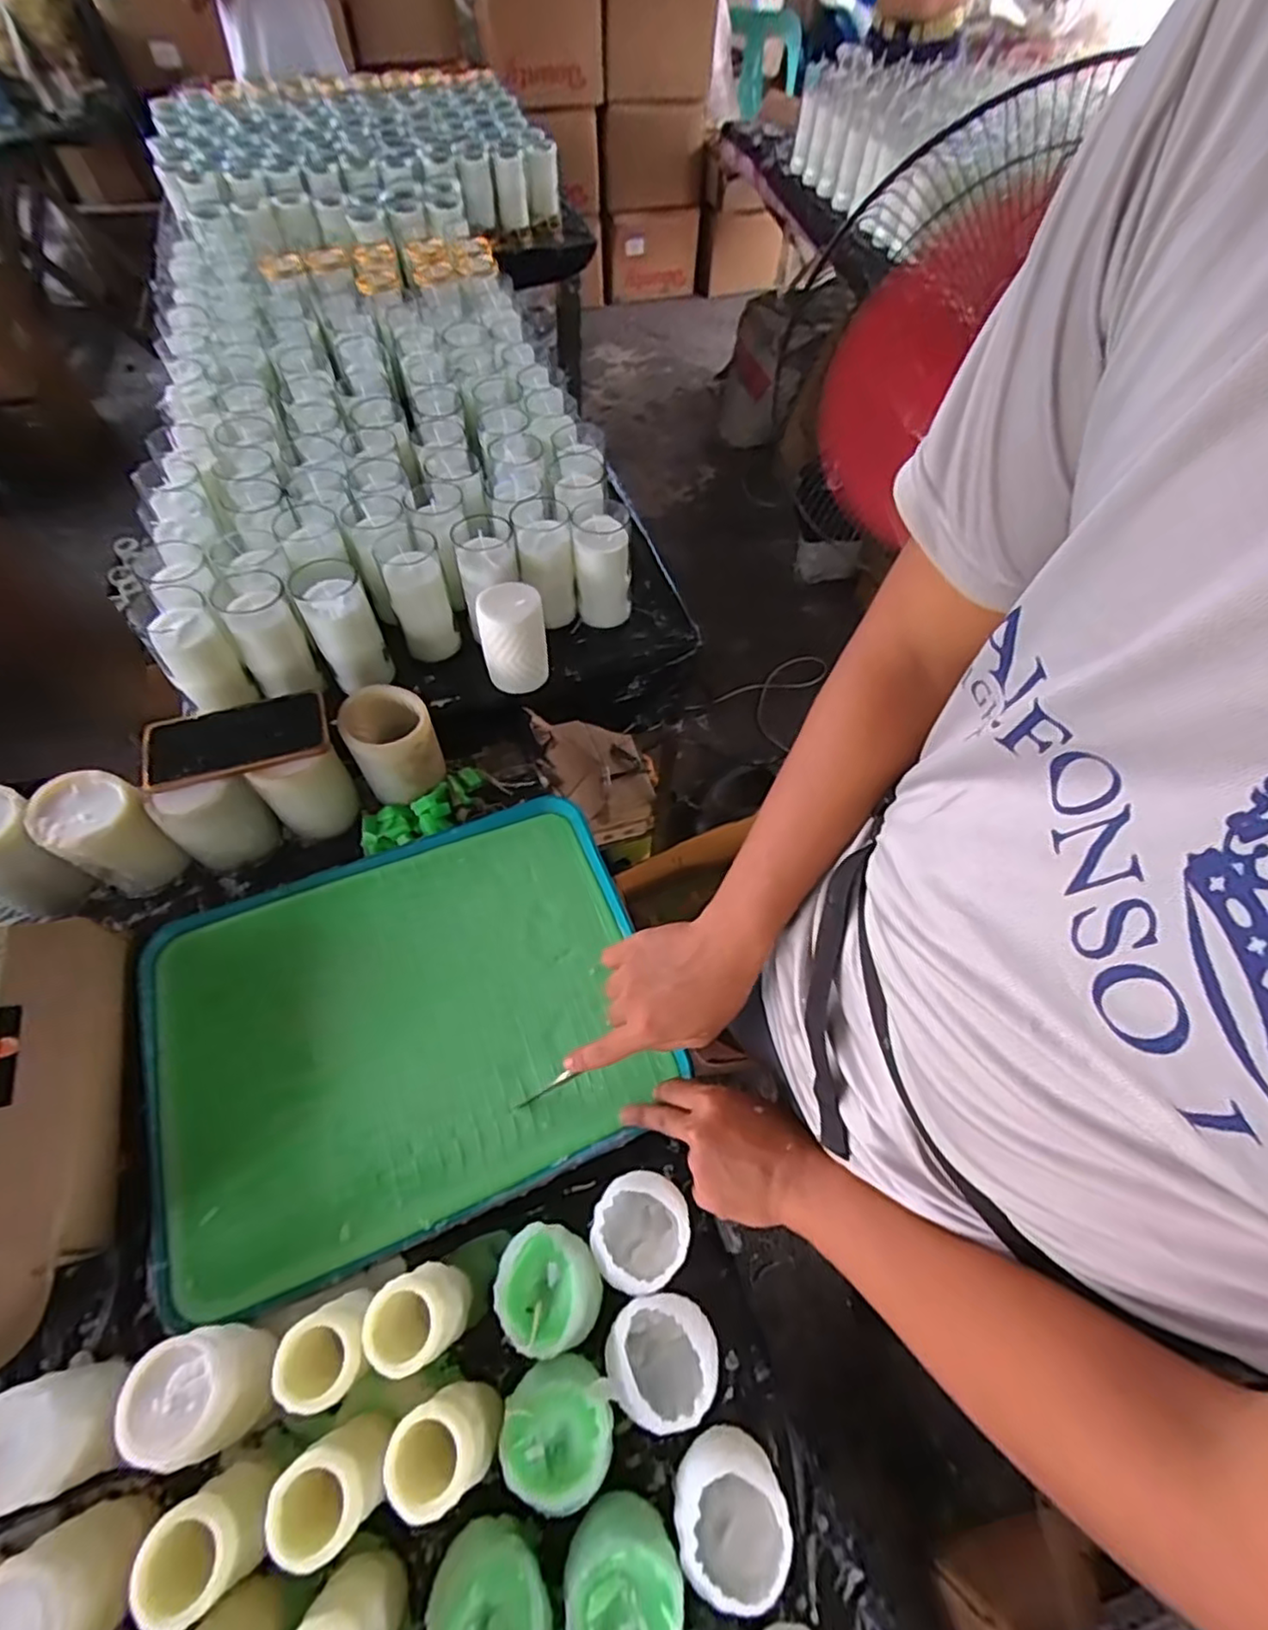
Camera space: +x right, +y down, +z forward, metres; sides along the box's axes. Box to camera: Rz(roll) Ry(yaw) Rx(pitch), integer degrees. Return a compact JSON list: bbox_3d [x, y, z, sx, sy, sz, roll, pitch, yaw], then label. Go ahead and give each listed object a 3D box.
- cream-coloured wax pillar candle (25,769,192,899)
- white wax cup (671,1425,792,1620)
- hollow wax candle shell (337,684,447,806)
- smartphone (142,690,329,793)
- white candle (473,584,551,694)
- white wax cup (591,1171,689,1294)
[{"bbox_3d":[-0.498,0.021,0.629,0.080,0.112,0.078,1,59,-2],"label":"cream-coloured wax pillar candle"},{"bbox_3d":[0.060,0.452,0.428,0.069,0.057,0.082,-10,60,-9],"label":"white wax cup"},{"bbox_3d":[-0.251,-0.074,0.685,0.083,0.092,0.081,-22,63,-16],"label":"hollow wax candle shell"},{"bbox_3d":[-0.379,-0.074,0.619,0.161,0.012,0.080,-14,61,-11],"label":"smartphone"},{"bbox_3d":[-0.134,-0.196,0.730,0.070,0.105,0.070,-9,60,-9],"label":"white candle"},{"bbox_3d":[0.004,0.319,0.506,0.073,0.059,0.071,1,59,-2],"label":"white wax cup"}]

